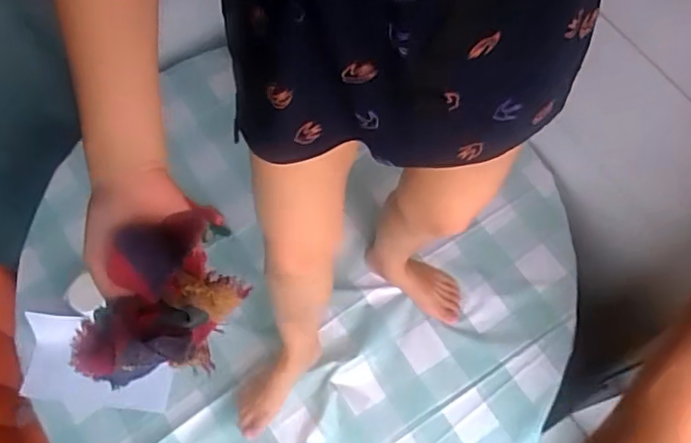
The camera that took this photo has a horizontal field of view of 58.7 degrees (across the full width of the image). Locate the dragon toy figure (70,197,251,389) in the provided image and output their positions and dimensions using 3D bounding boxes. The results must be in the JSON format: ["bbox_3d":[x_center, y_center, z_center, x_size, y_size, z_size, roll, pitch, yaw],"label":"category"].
[{"bbox_3d":[-0.124,0.052,0.417,0.092,0.058,0.116,10,70,6],"label":"dragon toy figure"}]

